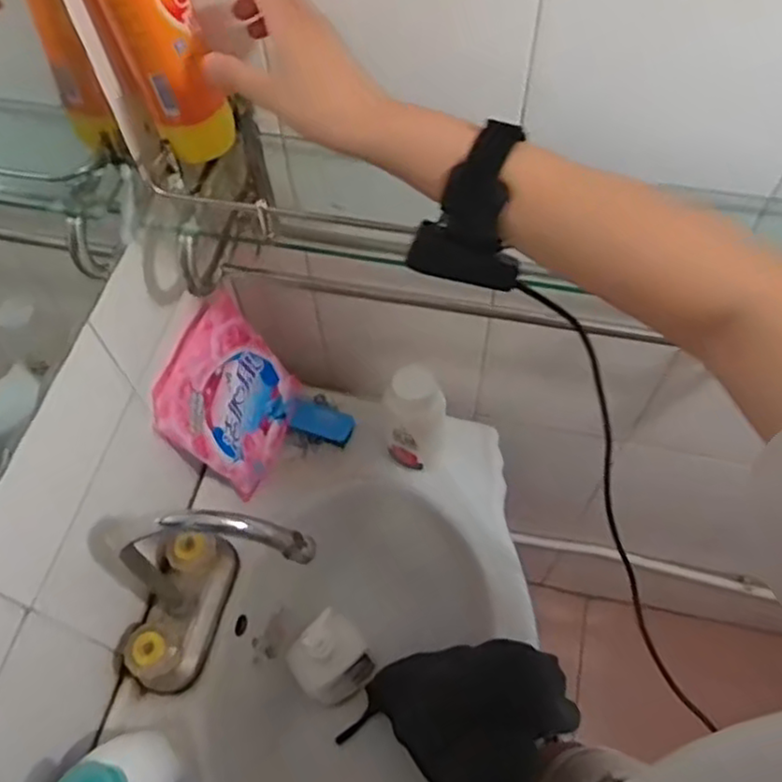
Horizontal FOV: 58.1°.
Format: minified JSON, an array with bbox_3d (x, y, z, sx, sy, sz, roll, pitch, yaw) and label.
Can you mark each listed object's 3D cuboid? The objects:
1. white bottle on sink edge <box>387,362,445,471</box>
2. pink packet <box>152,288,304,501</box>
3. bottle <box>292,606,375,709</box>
[{"bbox_3d":[0.029,0.036,0.786,0.062,0.161,0.048,3,61,4],"label":"white bottle on sink edge"},{"bbox_3d":[-0.173,0.012,0.781,0.021,0.209,0.156,8,61,28],"label":"pink packet"},{"bbox_3d":[-0.066,0.309,0.805,0.083,0.173,0.063,-35,65,-16],"label":"bottle"}]

